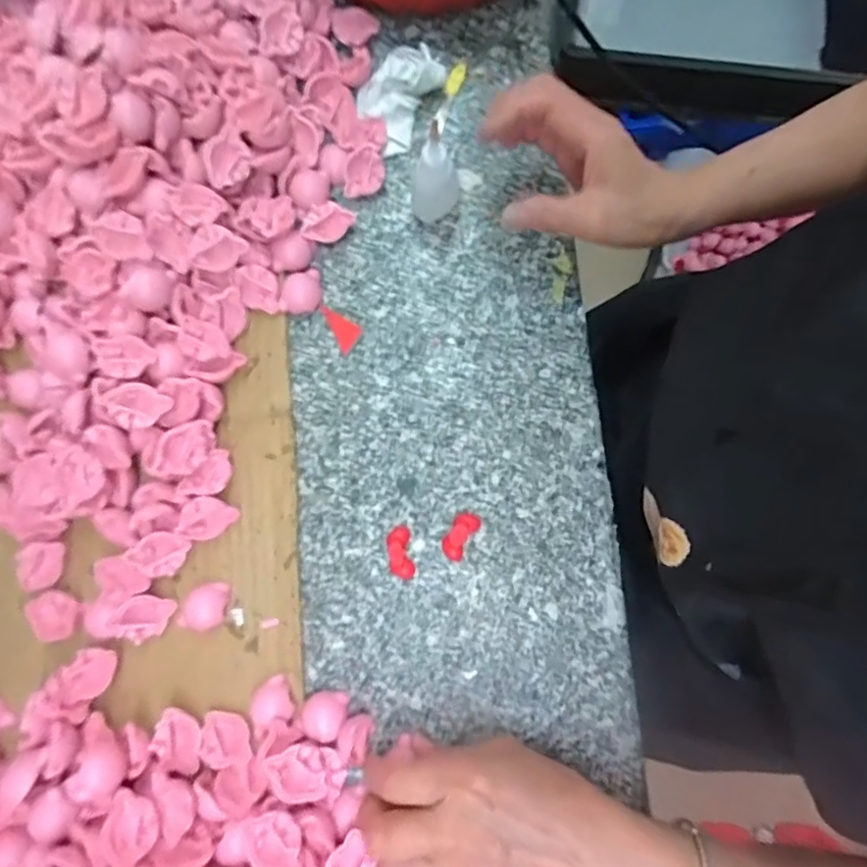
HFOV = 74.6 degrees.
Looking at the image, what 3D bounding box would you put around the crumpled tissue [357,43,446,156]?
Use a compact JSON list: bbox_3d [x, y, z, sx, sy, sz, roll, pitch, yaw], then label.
[{"bbox_3d":[-0.028,-0.252,0.416,0.050,0.026,0.078,26,82,6],"label":"crumpled tissue"}]

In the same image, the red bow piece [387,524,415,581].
[{"bbox_3d":[-0.022,0.077,0.369,0.015,0.015,0.034,-9,80,0],"label":"red bow piece"}]

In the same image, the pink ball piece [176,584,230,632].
[{"bbox_3d":[-0.147,0.110,0.364,0.031,0.010,0.027,-4,80,1],"label":"pink ball piece"}]

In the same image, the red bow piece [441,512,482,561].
[{"bbox_3d":[0.018,0.066,0.371,0.016,0.011,0.031,31,83,6],"label":"red bow piece"}]

